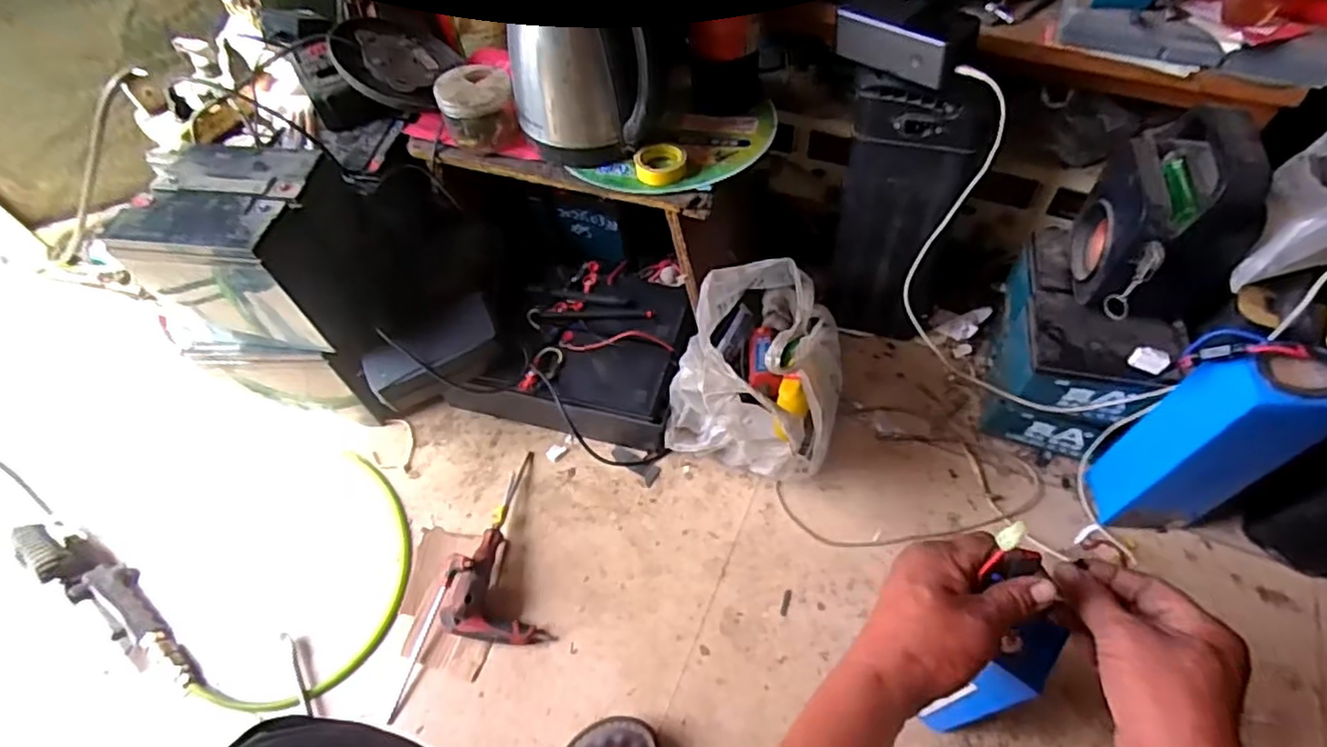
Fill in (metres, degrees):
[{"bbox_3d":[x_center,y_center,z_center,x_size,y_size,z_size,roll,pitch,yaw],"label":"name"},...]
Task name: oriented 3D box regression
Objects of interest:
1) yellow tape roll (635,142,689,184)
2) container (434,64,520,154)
[{"bbox_3d":[-0.002,-0.231,0.747,0.057,0.017,0.061,-2,57,3],"label":"yellow tape roll"},{"bbox_3d":[-0.216,-0.313,0.789,0.083,0.067,0.089,-2,57,3],"label":"container"}]

